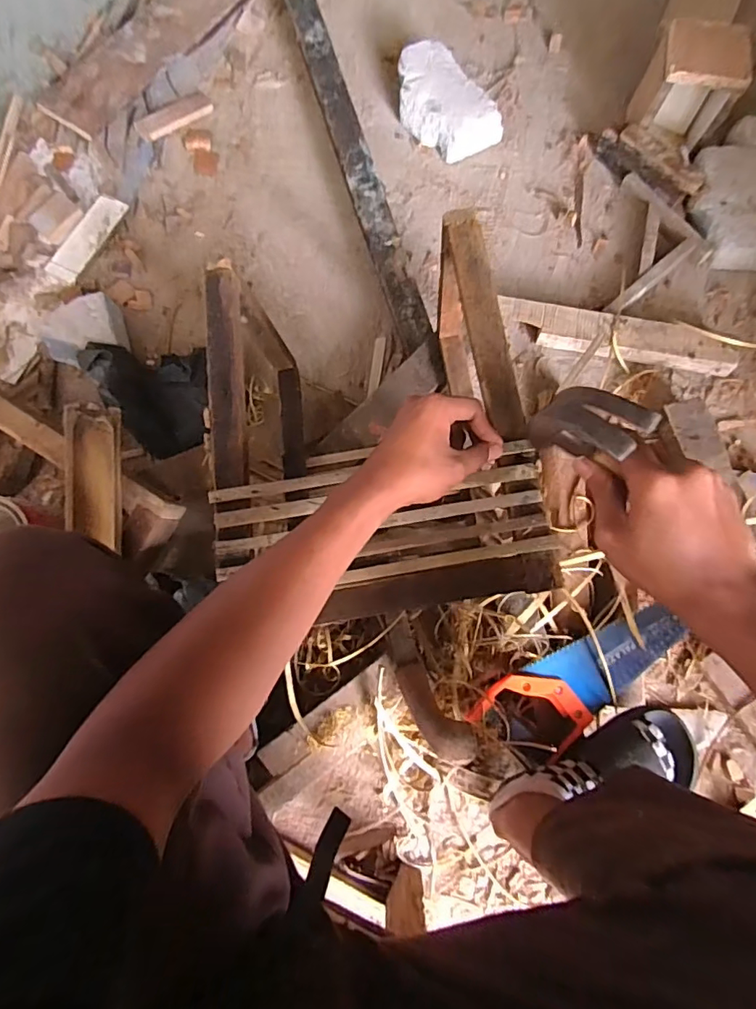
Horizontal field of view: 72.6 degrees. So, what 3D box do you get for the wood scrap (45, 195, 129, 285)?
[{"bbox_3d":[-0.515,-0.471,0.908,0.059,0.011,0.173,28,81,6],"label":"wood scrap"}]

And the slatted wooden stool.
[{"bbox_3d":[-0.015,-0.057,0.600,0.294,0.275,0.362,-11,80,-1],"label":"slatted wooden stool"}]

